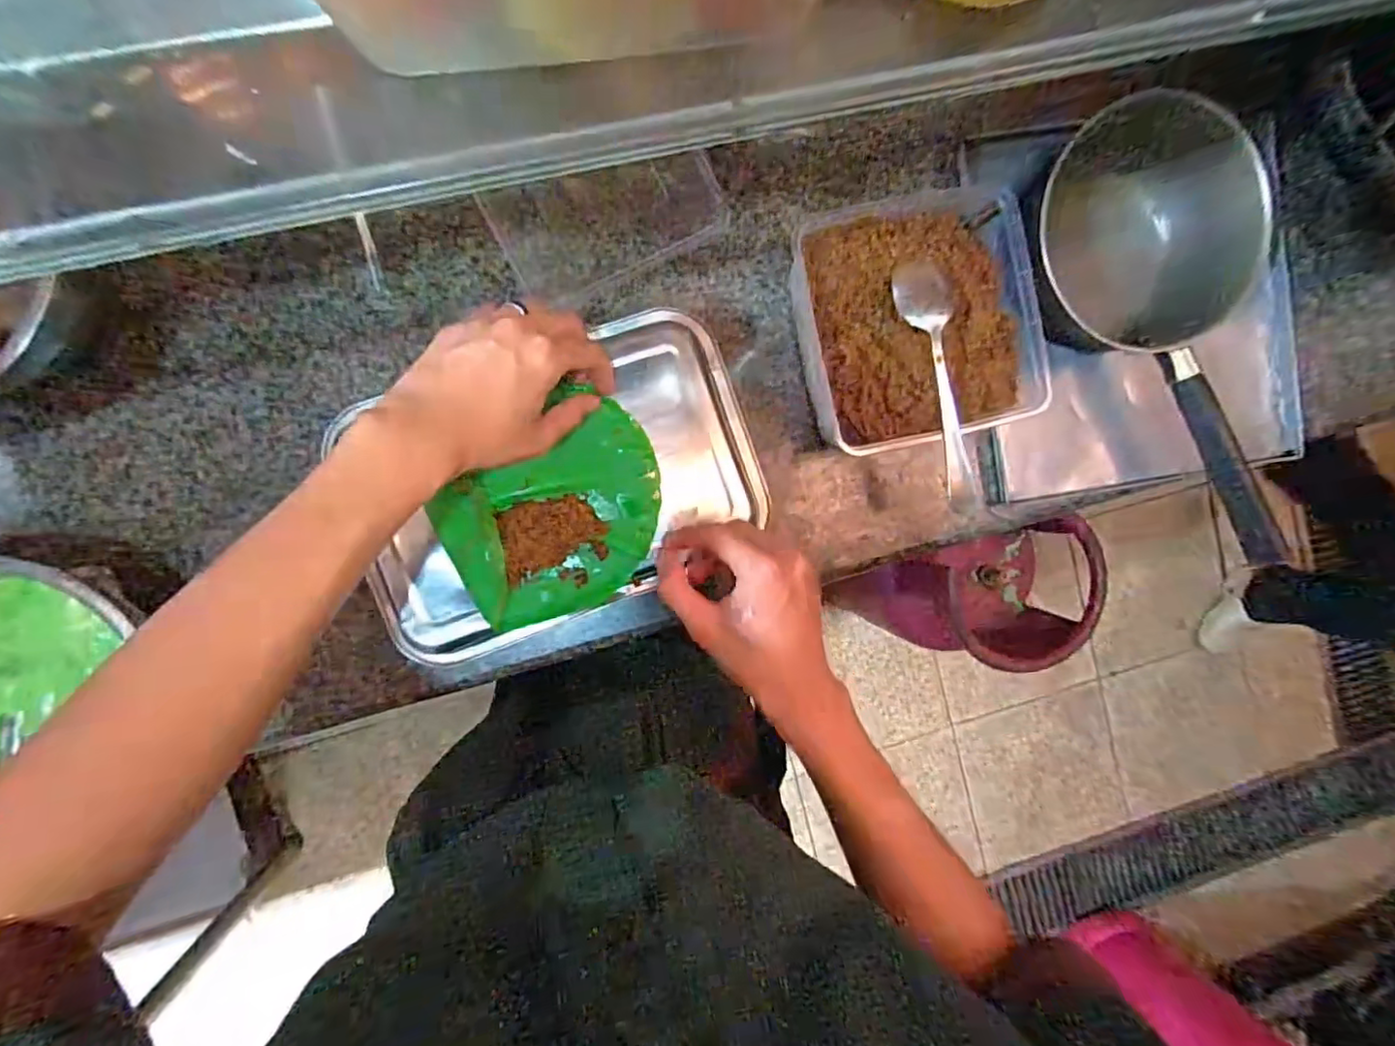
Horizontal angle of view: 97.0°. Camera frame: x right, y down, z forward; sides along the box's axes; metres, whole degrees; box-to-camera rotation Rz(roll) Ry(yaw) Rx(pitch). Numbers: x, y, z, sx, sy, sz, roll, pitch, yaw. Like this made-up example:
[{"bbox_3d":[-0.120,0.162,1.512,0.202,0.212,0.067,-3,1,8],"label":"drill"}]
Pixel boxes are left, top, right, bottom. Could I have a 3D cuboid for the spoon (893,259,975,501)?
[{"bbox_3d":[0.165,-0.099,0.429,0.038,0.025,0.166,-7,94,-8],"label":"spoon"}]

